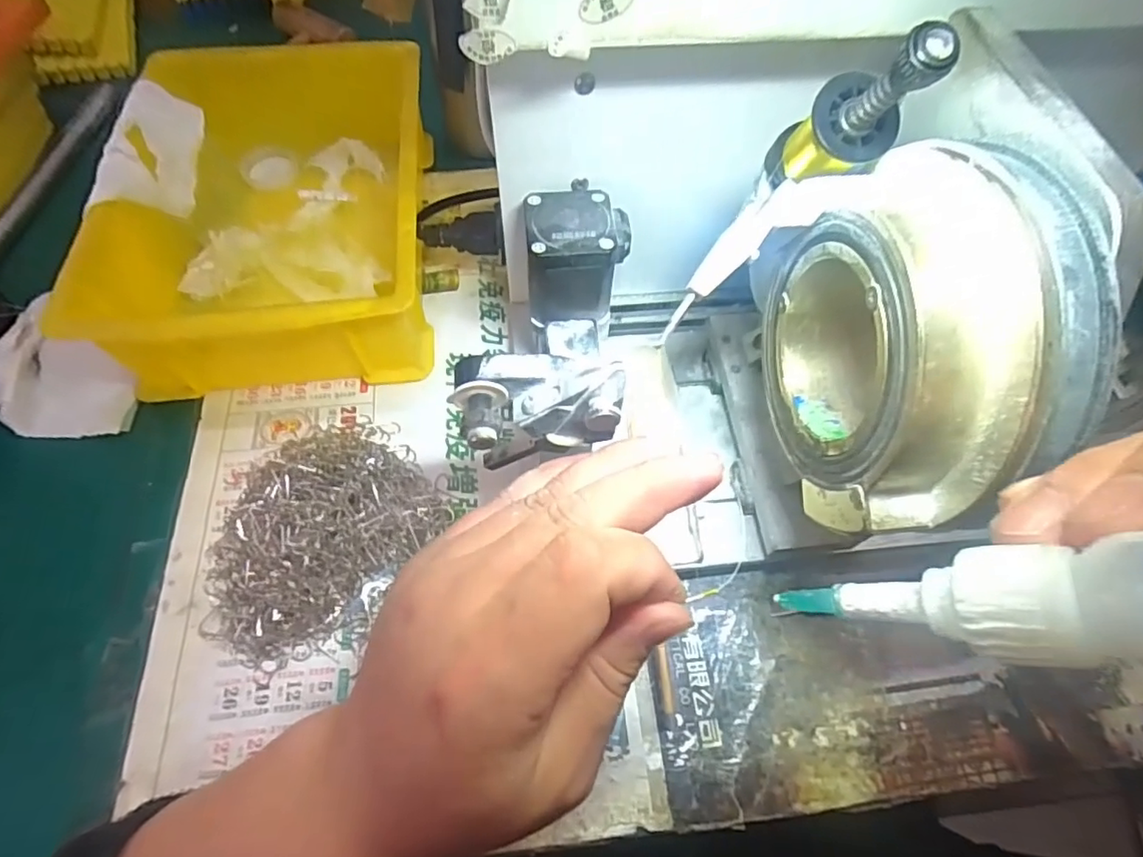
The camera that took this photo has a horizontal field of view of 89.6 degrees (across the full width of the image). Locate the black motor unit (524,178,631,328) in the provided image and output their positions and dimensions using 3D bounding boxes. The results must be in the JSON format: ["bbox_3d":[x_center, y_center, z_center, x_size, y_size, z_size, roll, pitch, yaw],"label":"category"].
[{"bbox_3d":[0.001,-0.087,0.290,0.050,0.046,0.056,-4,62,-4],"label":"black motor unit"}]

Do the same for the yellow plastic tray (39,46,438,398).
[{"bbox_3d":[-0.181,-0.146,0.365,0.176,0.072,0.252,-4,62,-4],"label":"yellow plastic tray"}]

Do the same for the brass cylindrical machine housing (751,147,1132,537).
[{"bbox_3d":[0.105,-0.021,0.181,0.056,0.103,0.100,-4,62,-4],"label":"brass cylindrical machine housing"}]

